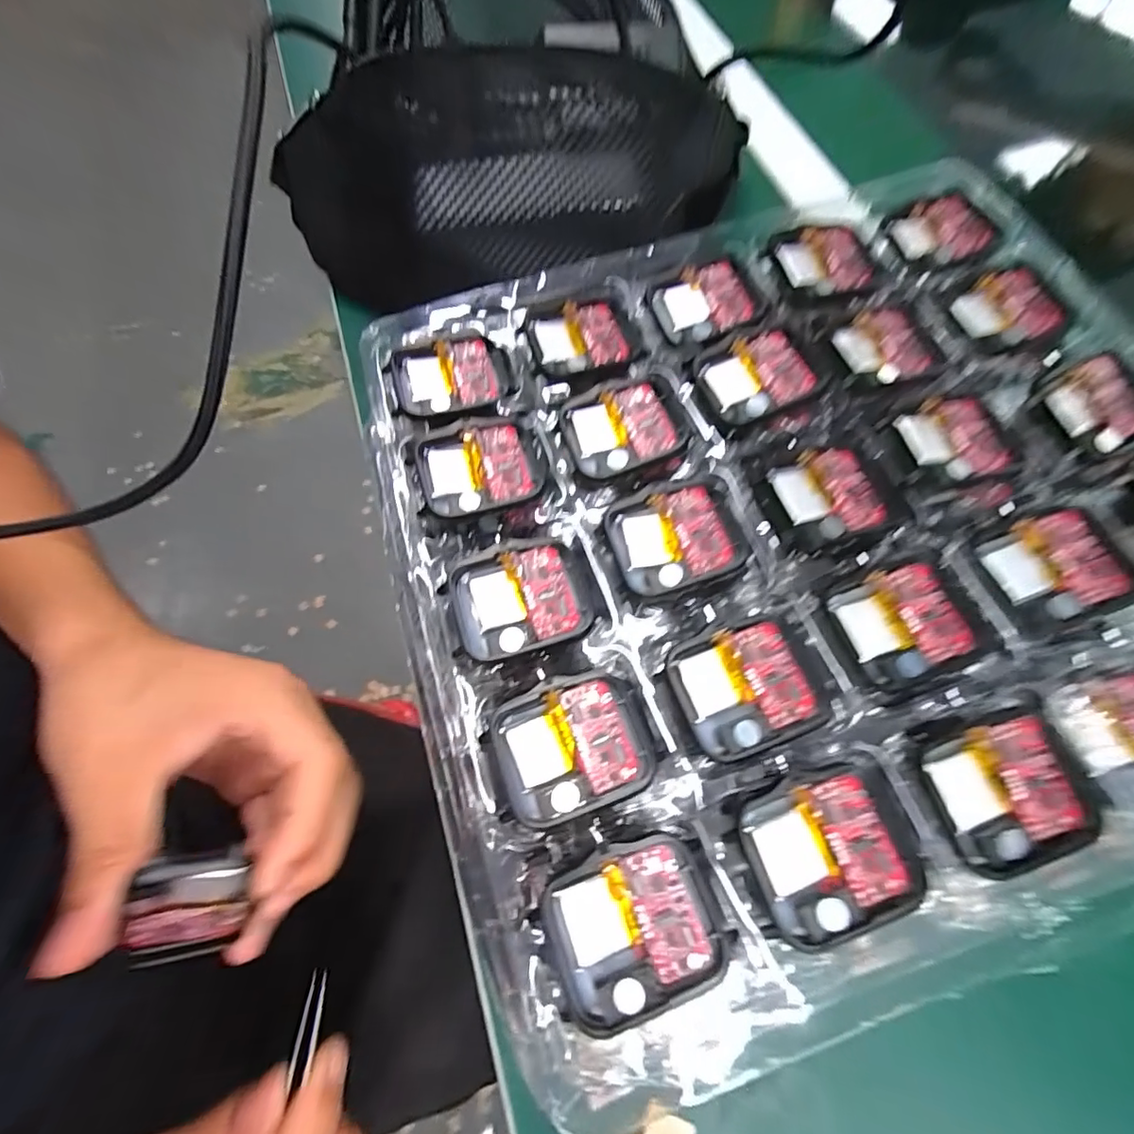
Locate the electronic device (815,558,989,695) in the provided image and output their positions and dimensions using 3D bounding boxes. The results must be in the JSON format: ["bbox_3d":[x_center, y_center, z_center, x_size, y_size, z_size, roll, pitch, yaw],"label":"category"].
[{"bbox_3d":[0.104,0.018,0.171,0.046,0.004,0.035,-20,68,-7],"label":"electronic device"}]

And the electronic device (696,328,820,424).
[{"bbox_3d":[0.073,-0.073,0.208,0.038,0.005,0.035,-21,68,-7],"label":"electronic device"}]

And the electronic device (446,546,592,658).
[{"bbox_3d":[-0.016,0.011,0.177,0.041,0.004,0.035,-16,67,-5],"label":"electronic device"}]

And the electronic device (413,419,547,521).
[{"bbox_3d":[-0.031,-0.036,0.200,0.045,0.008,0.036,-18,68,-6],"label":"electronic device"}]

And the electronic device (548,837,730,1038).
[{"bbox_3d":[0.017,0.094,0.142,0.043,0.006,0.037,-19,68,-6],"label":"electronic device"}]

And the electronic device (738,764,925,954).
[{"bbox_3d":[0.070,0.075,0.145,0.043,0.005,0.037,-22,68,-7],"label":"electronic device"}]

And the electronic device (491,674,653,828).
[{"bbox_3d":[0.001,0.053,0.160,0.042,0.006,0.037,-20,68,-7],"label":"electronic device"}]

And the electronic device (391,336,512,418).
[{"bbox_3d":[-0.045,-0.074,0.217,0.045,0.009,0.034,-16,67,-5],"label":"electronic device"}]

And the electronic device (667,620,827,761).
[{"bbox_3d":[0.053,0.036,0.164,0.038,0.004,0.036,-19,68,-6],"label":"electronic device"}]

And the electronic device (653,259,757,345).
[{"bbox_3d":[0.057,-0.111,0.225,0.037,0.006,0.033,-16,67,-5],"label":"electronic device"}]

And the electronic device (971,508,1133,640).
[{"bbox_3d":[0.157,0.001,0.176,0.041,0.006,0.035,-17,68,-6],"label":"electronic device"}]

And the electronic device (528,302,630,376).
[{"bbox_3d":[0.005,-0.093,0.223,0.039,0.004,0.033,-12,67,-3],"label":"electronic device"}]

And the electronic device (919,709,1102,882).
[{"bbox_3d":[0.123,0.063,0.151,0.039,0.004,0.037,-15,67,-5],"label":"electronic device"}]

